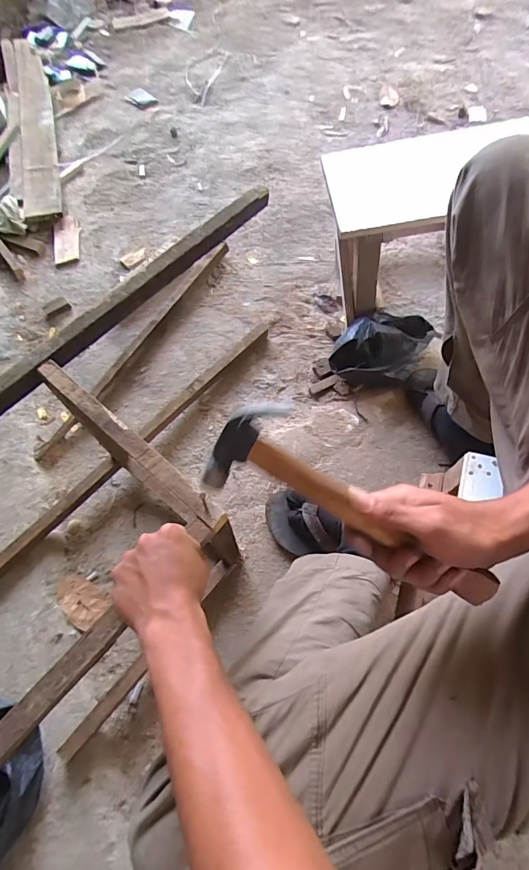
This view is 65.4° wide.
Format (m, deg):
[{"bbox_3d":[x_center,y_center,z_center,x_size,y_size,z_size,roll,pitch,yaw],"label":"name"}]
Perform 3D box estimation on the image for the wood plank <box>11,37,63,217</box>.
[{"bbox_3d":[-0.723,-0.999,1.297,0.100,0.030,0.960,-16,66,-5],"label":"wood plank"}]

